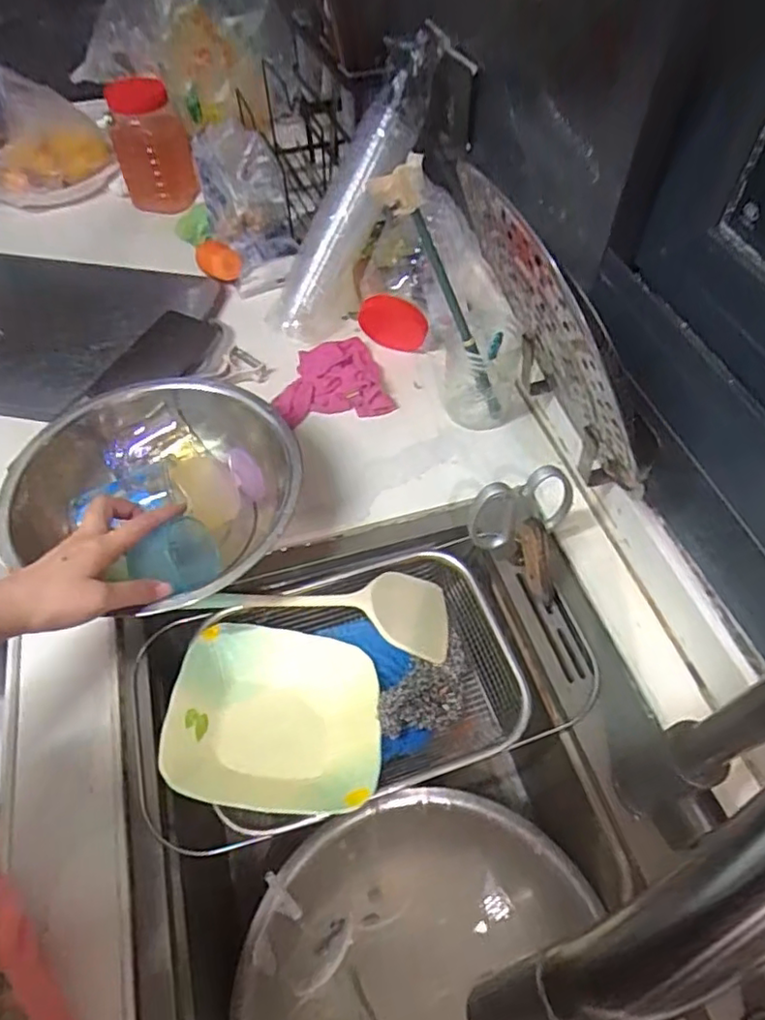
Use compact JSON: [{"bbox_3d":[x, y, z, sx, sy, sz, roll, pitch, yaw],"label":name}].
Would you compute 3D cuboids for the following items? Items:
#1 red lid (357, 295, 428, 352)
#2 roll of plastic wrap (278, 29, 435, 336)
[{"bbox_3d":[0.014,-0.247,0.812,0.088,0.069,0.015,9,55,7],"label":"red lid"},{"bbox_3d":[-0.039,-0.435,0.841,0.074,0.090,0.435,27,92,19],"label":"roll of plastic wrap"}]

